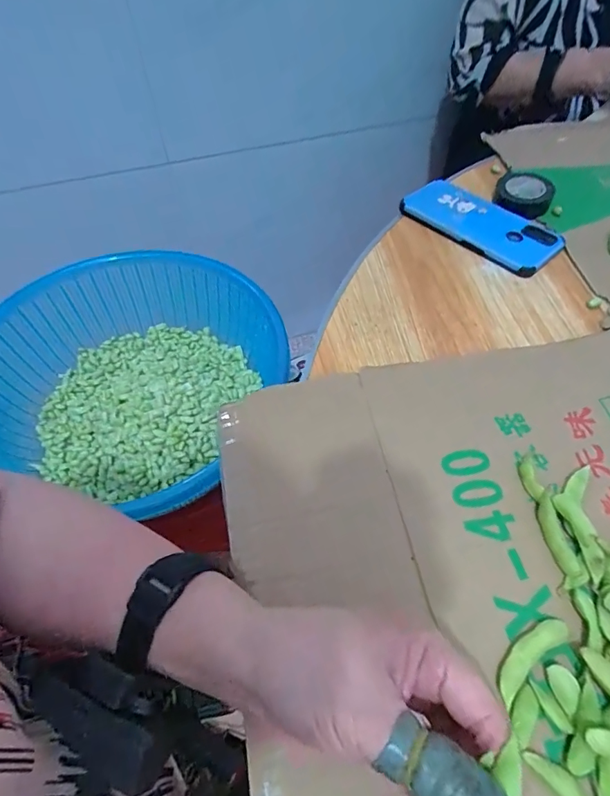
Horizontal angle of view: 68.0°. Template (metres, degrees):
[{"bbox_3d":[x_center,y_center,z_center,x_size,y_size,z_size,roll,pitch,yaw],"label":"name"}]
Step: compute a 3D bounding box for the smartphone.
[{"bbox_3d":[0.187,-0.187,0.477,0.085,0.016,0.156,-39,62,-22],"label":"smartphone"}]

